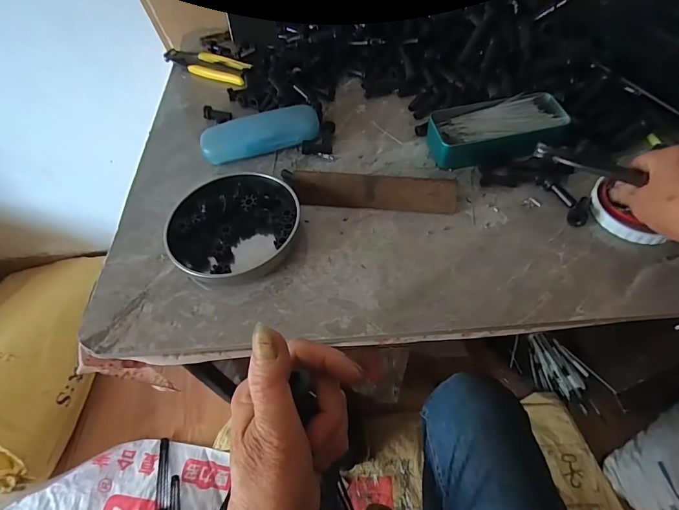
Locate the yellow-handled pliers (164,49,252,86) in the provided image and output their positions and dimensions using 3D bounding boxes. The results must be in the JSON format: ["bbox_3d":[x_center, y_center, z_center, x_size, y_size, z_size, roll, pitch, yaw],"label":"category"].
[{"bbox_3d":[-0.210,-0.302,0.612,0.172,0.011,0.050,27,63,21],"label":"yellow-handled pliers"}]

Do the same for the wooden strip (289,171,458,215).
[{"bbox_3d":[0.037,-0.069,0.429,0.178,0.037,0.006,5,12,9],"label":"wooden strip"}]

